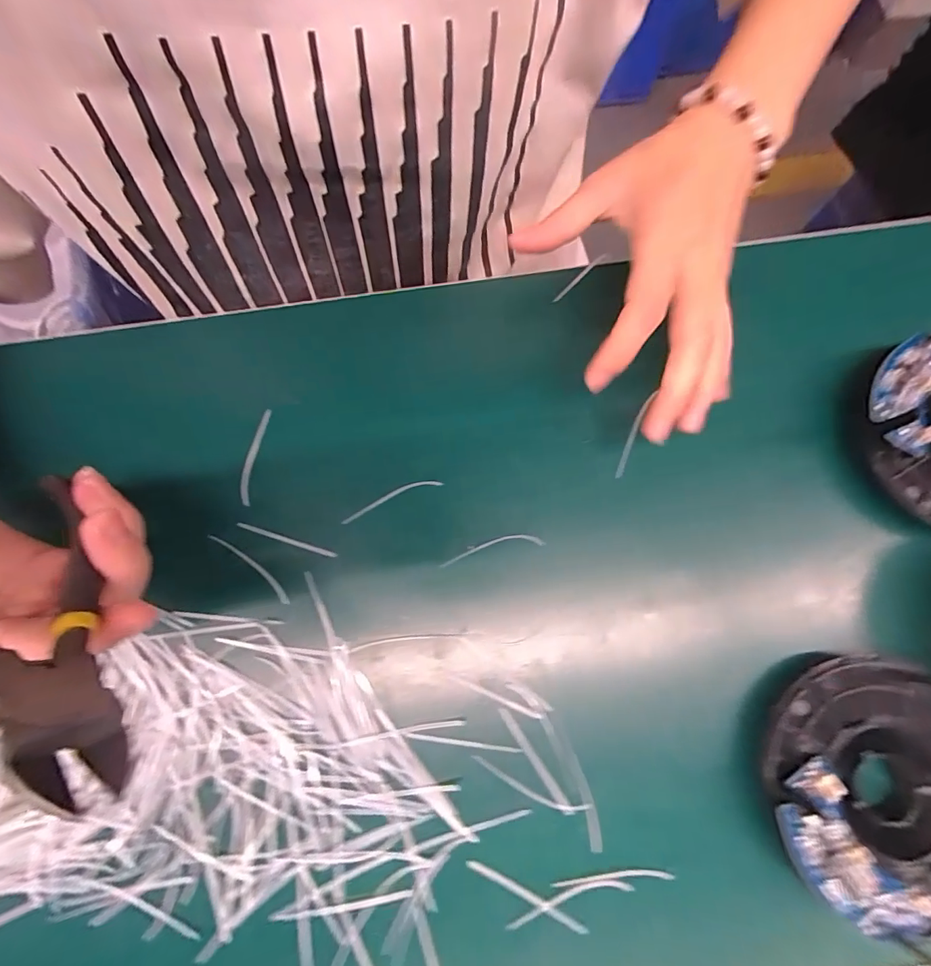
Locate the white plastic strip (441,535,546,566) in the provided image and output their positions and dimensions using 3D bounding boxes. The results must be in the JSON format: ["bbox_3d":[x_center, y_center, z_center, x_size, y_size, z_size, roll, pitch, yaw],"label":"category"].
[{"bbox_3d":[0.012,0.031,0.229,0.050,0.004,0.008,-11,76,-3],"label":"white plastic strip"}]

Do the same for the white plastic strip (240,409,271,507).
[{"bbox_3d":[-0.108,-0.014,0.239,0.006,0.004,0.051,6,76,1],"label":"white plastic strip"}]

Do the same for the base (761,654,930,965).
[{"bbox_3d":[0.176,0.125,0.190,0.102,0.024,0.098,0,76,0],"label":"base"}]

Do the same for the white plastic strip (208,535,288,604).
[{"bbox_3d":[-0.104,0.040,0.226,0.050,0.008,0.006,40,79,9],"label":"white plastic strip"}]

